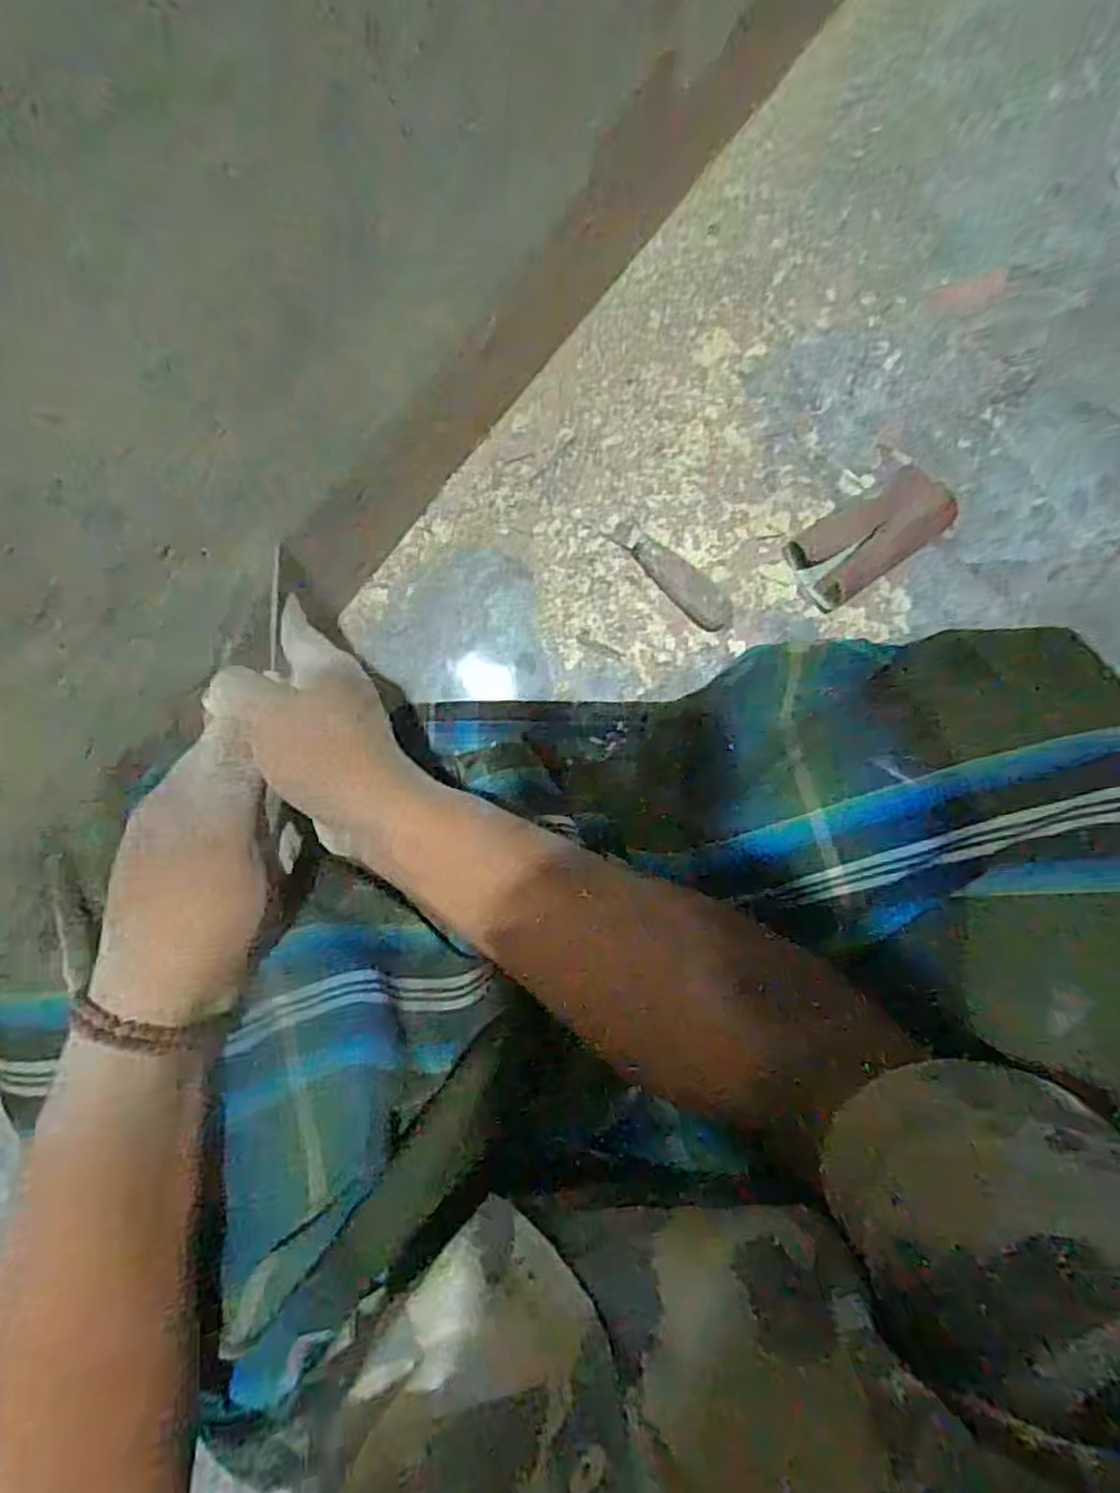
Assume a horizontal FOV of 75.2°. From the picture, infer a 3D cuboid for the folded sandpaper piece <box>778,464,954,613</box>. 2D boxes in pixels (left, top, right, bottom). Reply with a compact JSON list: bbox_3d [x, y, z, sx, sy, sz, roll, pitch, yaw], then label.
[{"bbox_3d":[0.209,-0.142,0.497,0.097,0.039,0.057,-33,88,0],"label":"folded sandpaper piece"}]

